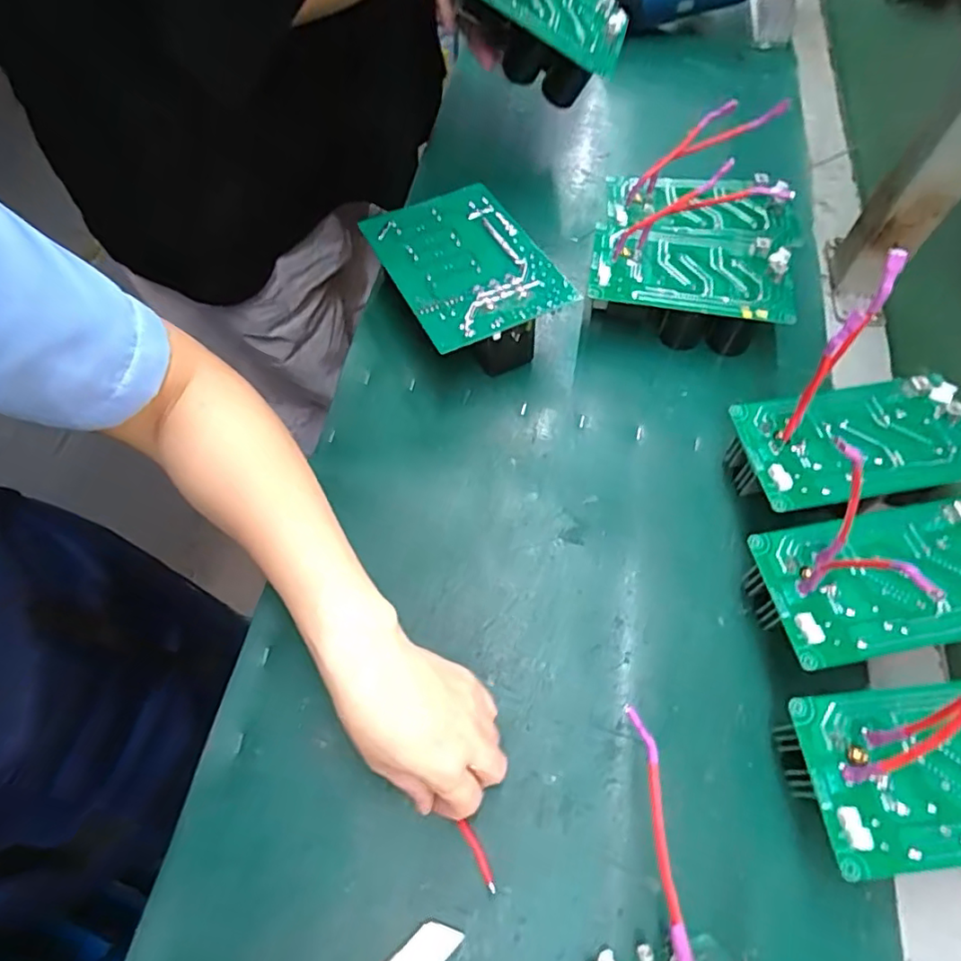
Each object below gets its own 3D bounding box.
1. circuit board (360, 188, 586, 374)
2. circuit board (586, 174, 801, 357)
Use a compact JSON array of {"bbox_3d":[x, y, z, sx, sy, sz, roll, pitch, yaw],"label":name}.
[{"bbox_3d":[-0.011,-0.156,0.476,0.112,0.066,0.156,-25,65,-13],"label":"circuit board"},{"bbox_3d":[0.176,-0.184,0.493,0.165,0.066,0.150,8,62,4],"label":"circuit board"}]

